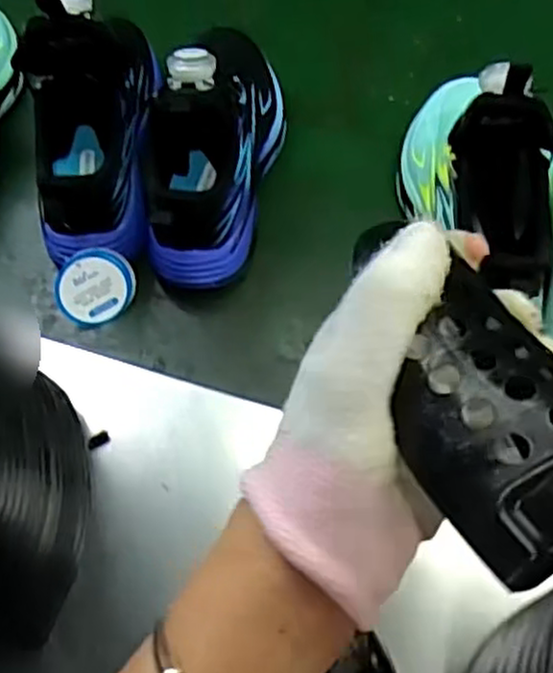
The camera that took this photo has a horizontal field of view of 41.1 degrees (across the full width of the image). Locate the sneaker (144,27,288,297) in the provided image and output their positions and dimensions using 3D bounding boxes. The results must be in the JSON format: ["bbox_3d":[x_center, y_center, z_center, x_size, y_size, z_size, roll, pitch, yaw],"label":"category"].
[{"bbox_3d":[-0.039,-0.141,0.507,0.069,0.114,0.195,12,63,4],"label":"sneaker"}]

